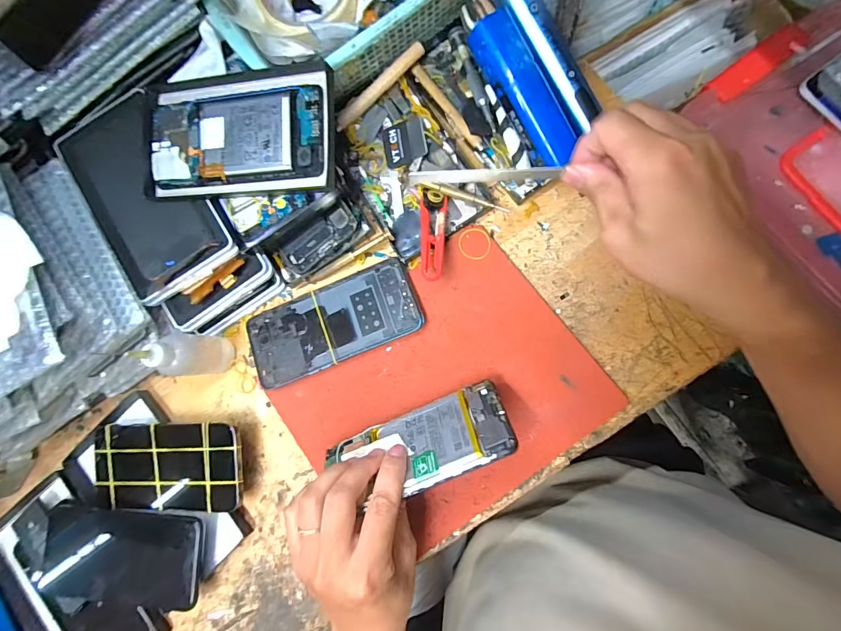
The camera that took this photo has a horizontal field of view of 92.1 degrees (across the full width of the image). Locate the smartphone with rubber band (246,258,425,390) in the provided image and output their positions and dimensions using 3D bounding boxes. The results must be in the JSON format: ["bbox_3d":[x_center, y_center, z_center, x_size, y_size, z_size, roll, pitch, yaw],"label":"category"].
[{"bbox_3d":[-0.081,0.007,0.372,0.161,0.010,0.072,-22,83,5],"label":"smartphone with rubber band"}]

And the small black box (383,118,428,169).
[{"bbox_3d":[-0.015,-0.161,0.378,0.041,0.005,0.039,-8,93,18],"label":"small black box"}]

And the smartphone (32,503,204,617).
[{"bbox_3d":[-0.277,0.225,0.371,0.162,0.016,0.087,-1,82,7],"label":"smartphone"}]

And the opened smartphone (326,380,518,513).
[{"bbox_3d":[-0.005,0.102,0.316,0.149,0.005,0.067,-25,39,8],"label":"opened smartphone"}]

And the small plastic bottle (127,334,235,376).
[{"bbox_3d":[-0.204,0.034,0.353,0.029,0.095,0.035,-2,85,7],"label":"small plastic bottle"}]

